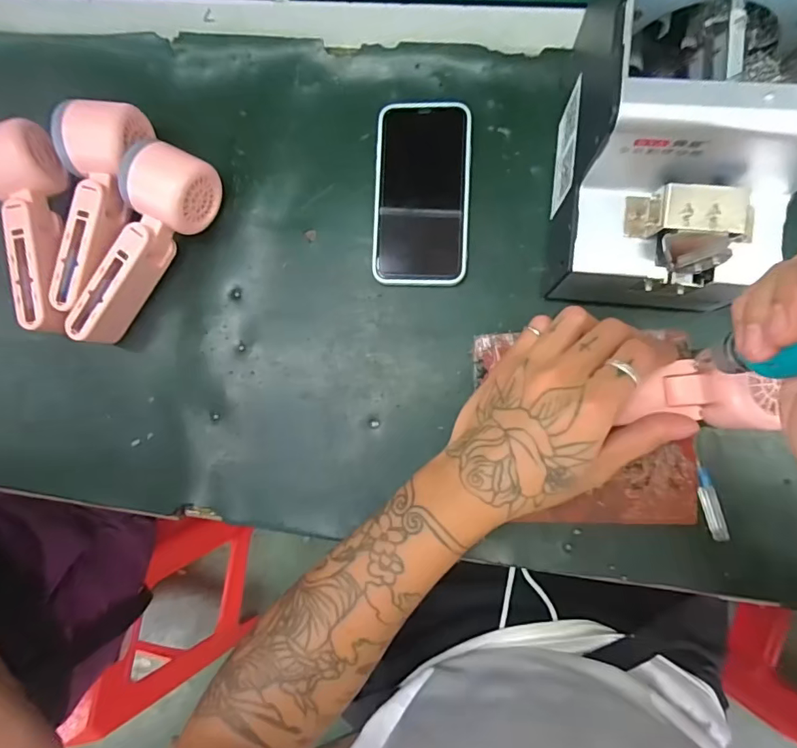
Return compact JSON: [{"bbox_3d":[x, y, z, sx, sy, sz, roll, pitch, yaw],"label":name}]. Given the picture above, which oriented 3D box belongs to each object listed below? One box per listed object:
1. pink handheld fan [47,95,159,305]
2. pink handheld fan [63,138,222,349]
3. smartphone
[{"bbox_3d":[-0.249,-0.136,0.383,0.059,0.055,0.168,19,88,7],"label":"pink handheld fan"},{"bbox_3d":[-0.206,-0.103,0.381,0.048,0.060,0.164,38,90,7],"label":"pink handheld fan"},{"bbox_3d":[0.019,-0.144,0.386,0.075,0.011,0.146,2,86,6],"label":"smartphone"}]

